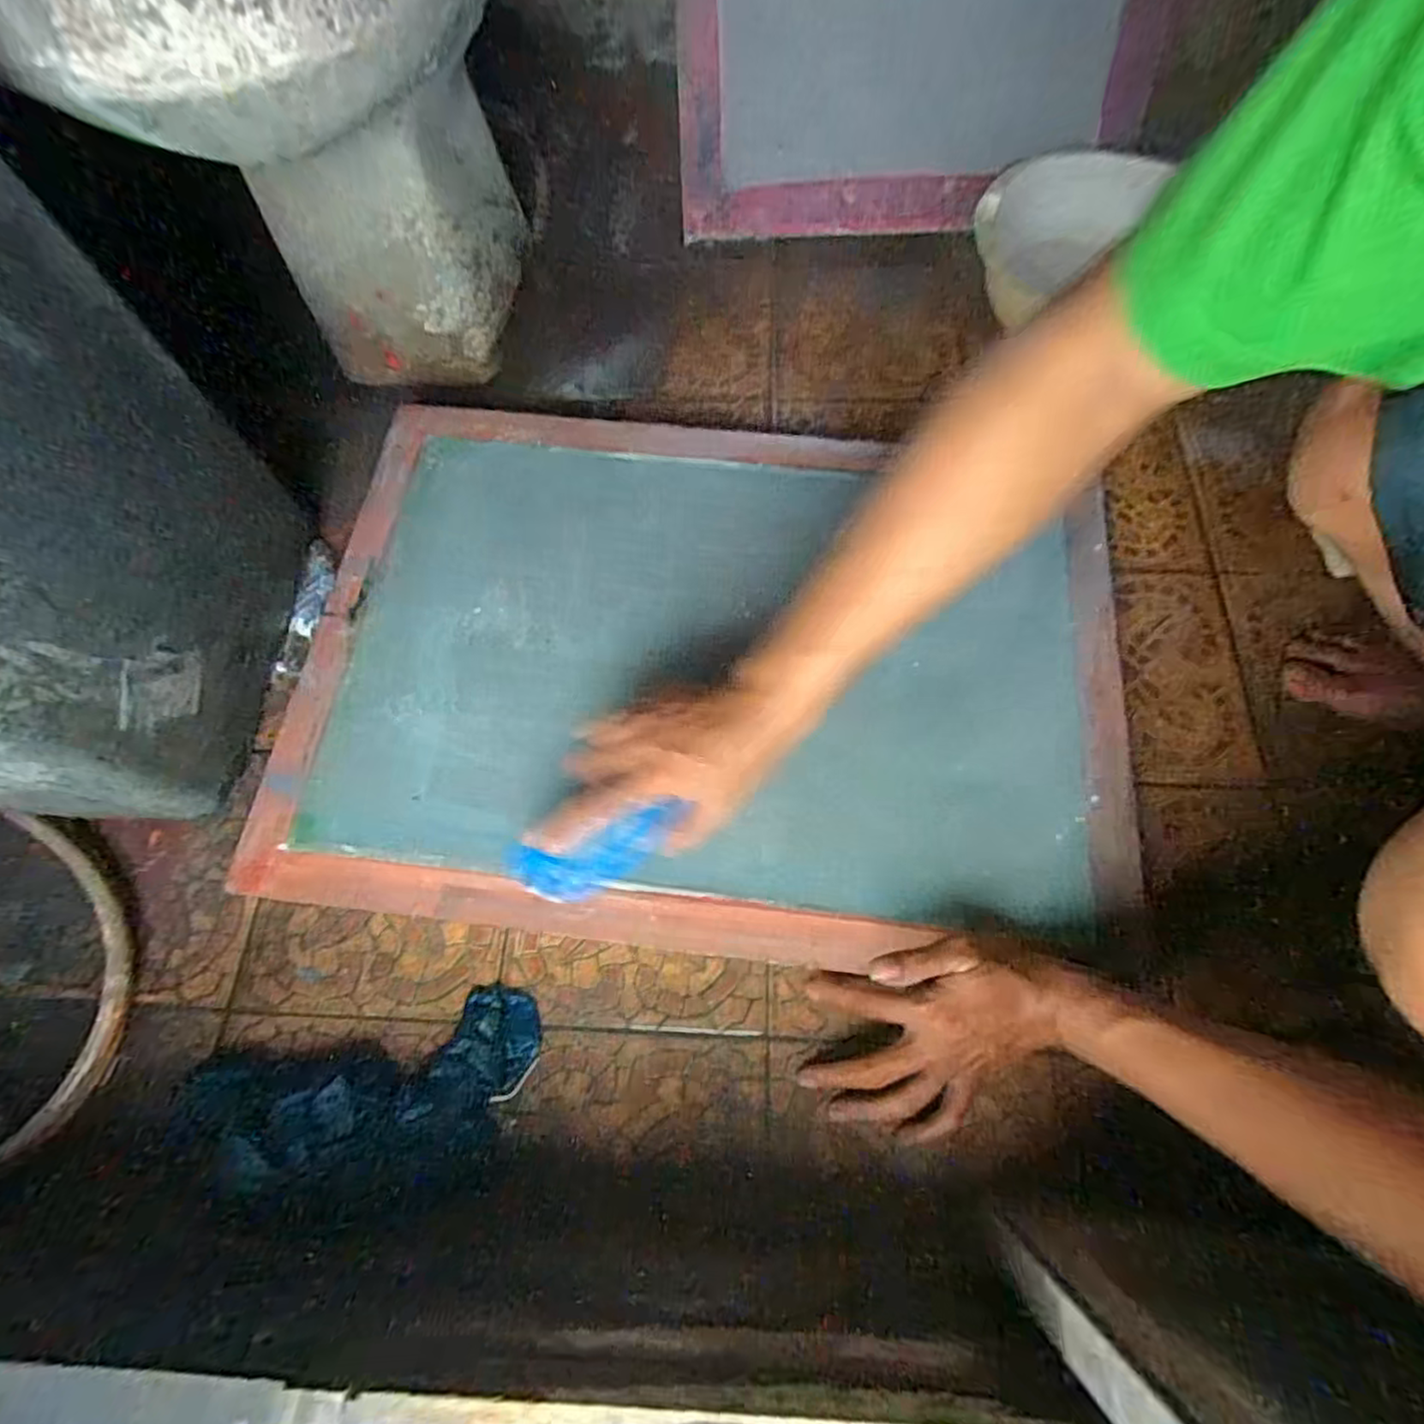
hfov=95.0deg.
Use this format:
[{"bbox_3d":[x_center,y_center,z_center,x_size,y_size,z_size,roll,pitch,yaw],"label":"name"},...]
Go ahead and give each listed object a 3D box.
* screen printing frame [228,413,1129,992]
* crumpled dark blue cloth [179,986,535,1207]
[{"bbox_3d":[-0.011,-0.054,0.539,0.670,0.043,0.451,6,67,3],"label":"screen printing frame"},{"bbox_3d":[-0.236,0.265,0.435,0.239,0.028,0.103,-14,71,-5],"label":"crumpled dark blue cloth"}]

